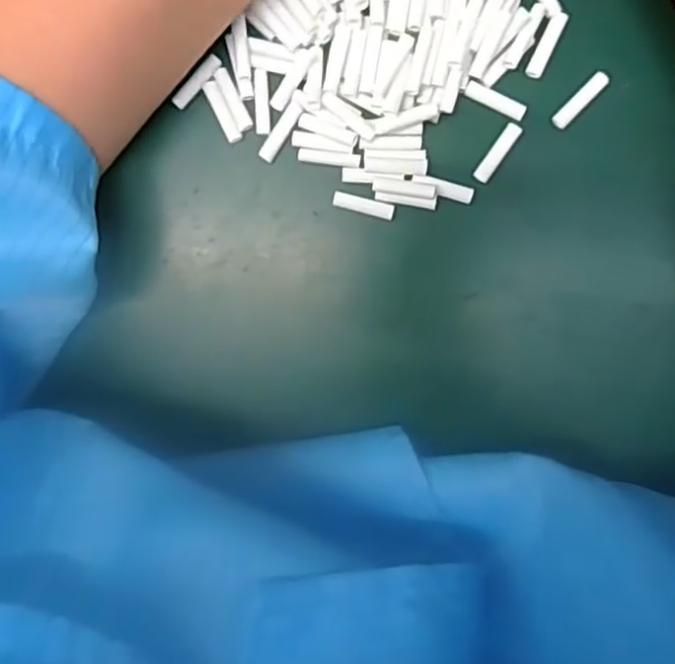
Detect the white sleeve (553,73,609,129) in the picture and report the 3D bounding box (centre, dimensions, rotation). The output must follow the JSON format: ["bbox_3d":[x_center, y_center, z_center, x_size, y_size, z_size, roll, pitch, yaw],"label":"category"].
[{"bbox_3d":[0.087,-0.082,0.238,0.006,0.004,0.023,44,97,-3],"label":"white sleeve"}]

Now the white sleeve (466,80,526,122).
[{"bbox_3d":[0.057,-0.082,0.239,0.023,0.004,0.006,26,98,-1],"label":"white sleeve"}]

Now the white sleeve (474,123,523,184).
[{"bbox_3d":[0.058,-0.064,0.242,0.006,0.004,0.024,34,98,-2],"label":"white sleeve"}]

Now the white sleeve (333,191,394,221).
[{"bbox_3d":[0.010,-0.046,0.246,0.023,0.004,0.006,15,98,1],"label":"white sleeve"}]

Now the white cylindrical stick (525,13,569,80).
[{"bbox_3d":[0.074,-0.101,0.235,0.007,0.004,0.023,23,98,0],"label":"white cylindrical stick"}]

